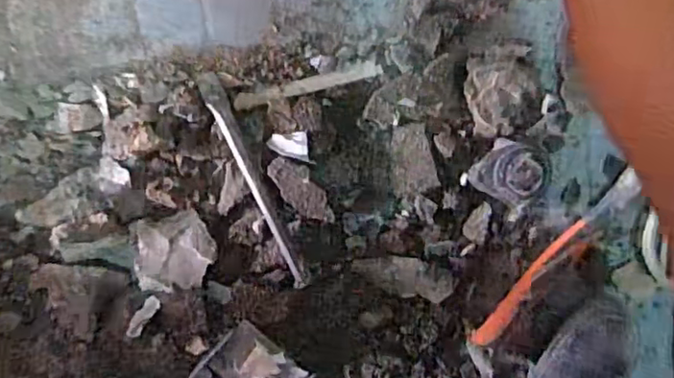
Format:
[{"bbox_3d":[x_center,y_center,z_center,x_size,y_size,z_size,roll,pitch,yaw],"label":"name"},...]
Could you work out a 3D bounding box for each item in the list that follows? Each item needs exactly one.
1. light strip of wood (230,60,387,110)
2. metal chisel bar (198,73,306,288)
[{"bbox_3d":[-0.030,-0.108,0.645,0.154,0.008,0.017,-15,95,-2],"label":"light strip of wood"},{"bbox_3d":[-0.085,-0.009,0.645,0.020,0.017,0.239,-25,95,-1],"label":"metal chisel bar"}]

